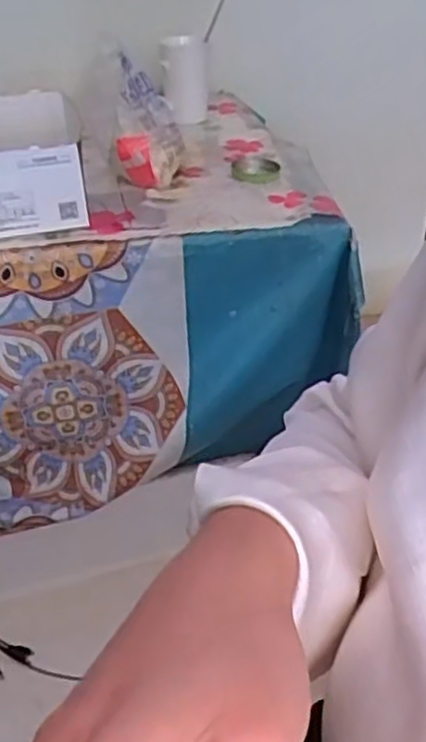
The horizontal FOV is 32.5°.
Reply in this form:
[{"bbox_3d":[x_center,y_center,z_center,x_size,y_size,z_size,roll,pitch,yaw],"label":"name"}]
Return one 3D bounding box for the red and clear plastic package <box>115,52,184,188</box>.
[{"bbox_3d":[-0.081,-0.314,0.925,0.083,0.129,0.114,-2,35,-3],"label":"red and clear plastic package"}]

